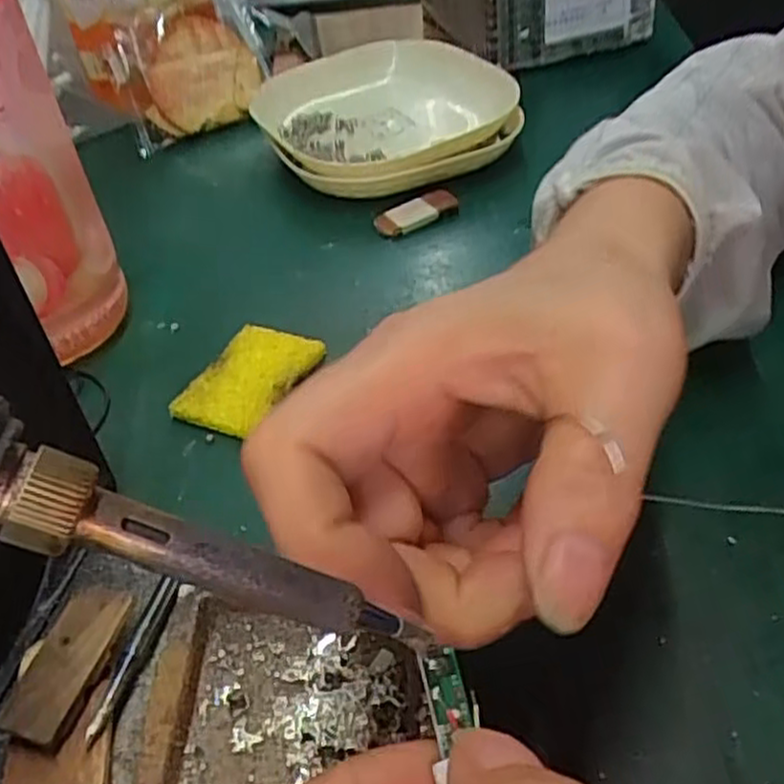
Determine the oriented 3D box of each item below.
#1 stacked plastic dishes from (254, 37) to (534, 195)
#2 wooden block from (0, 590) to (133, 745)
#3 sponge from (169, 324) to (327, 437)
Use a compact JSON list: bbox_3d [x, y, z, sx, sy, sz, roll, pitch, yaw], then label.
[{"bbox_3d":[-0.006,-0.166,0.439,0.144,0.038,0.154,-3,43,3],"label":"stacked plastic dishes"},{"bbox_3d":[-0.085,0.070,0.193,0.019,0.004,0.039,7,48,15],"label":"wooden block"},{"bbox_3d":[-0.056,-0.005,0.298,0.037,0.010,0.055,16,47,22],"label":"sponge"}]

